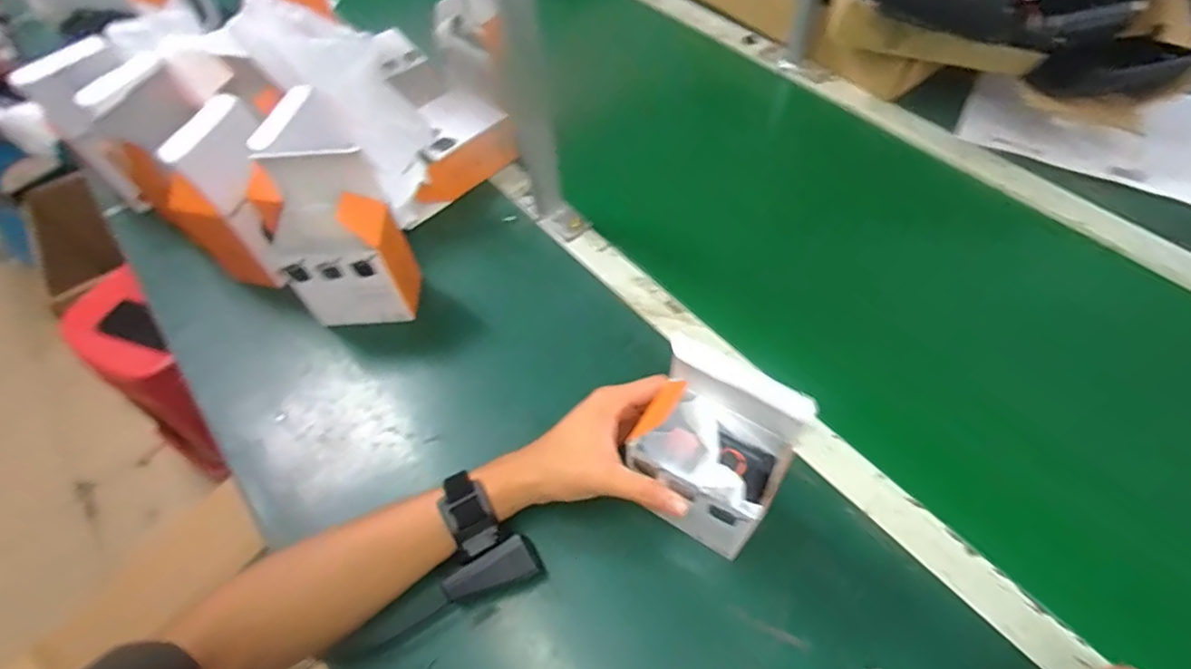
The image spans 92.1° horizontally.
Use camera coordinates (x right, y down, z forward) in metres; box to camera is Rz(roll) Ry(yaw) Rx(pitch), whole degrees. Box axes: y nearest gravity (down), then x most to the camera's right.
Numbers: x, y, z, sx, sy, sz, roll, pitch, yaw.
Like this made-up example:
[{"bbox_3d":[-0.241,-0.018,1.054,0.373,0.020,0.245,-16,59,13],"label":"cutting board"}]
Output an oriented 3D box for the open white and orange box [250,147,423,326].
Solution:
[{"bbox_3d":[-0.234,-0.080,0.545,0.106,0.173,0.075,-1,55,2],"label":"open white and orange box"}]

